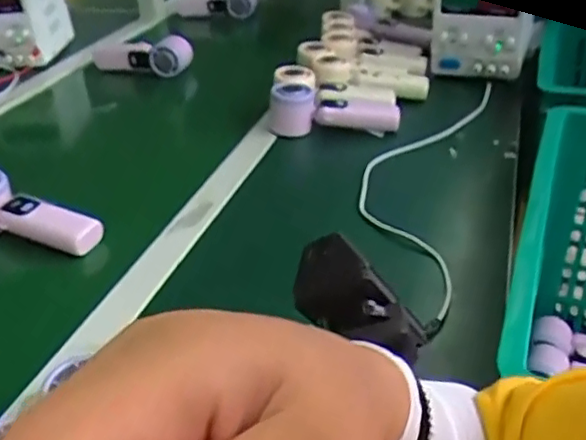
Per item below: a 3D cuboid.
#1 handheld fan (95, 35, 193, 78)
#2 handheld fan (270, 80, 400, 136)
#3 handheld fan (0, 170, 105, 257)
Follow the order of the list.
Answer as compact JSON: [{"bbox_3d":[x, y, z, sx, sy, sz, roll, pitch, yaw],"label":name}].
[{"bbox_3d":[-0.266,-0.293,1.110,0.198,0.053,0.056,7,35,14],"label":"handheld fan"},{"bbox_3d":[0.058,-0.149,0.860,0.174,0.071,0.069,4,34,10],"label":"handheld fan"},{"bbox_3d":[-0.275,-0.011,0.640,0.162,0.056,0.053,15,37,24],"label":"handheld fan"}]

